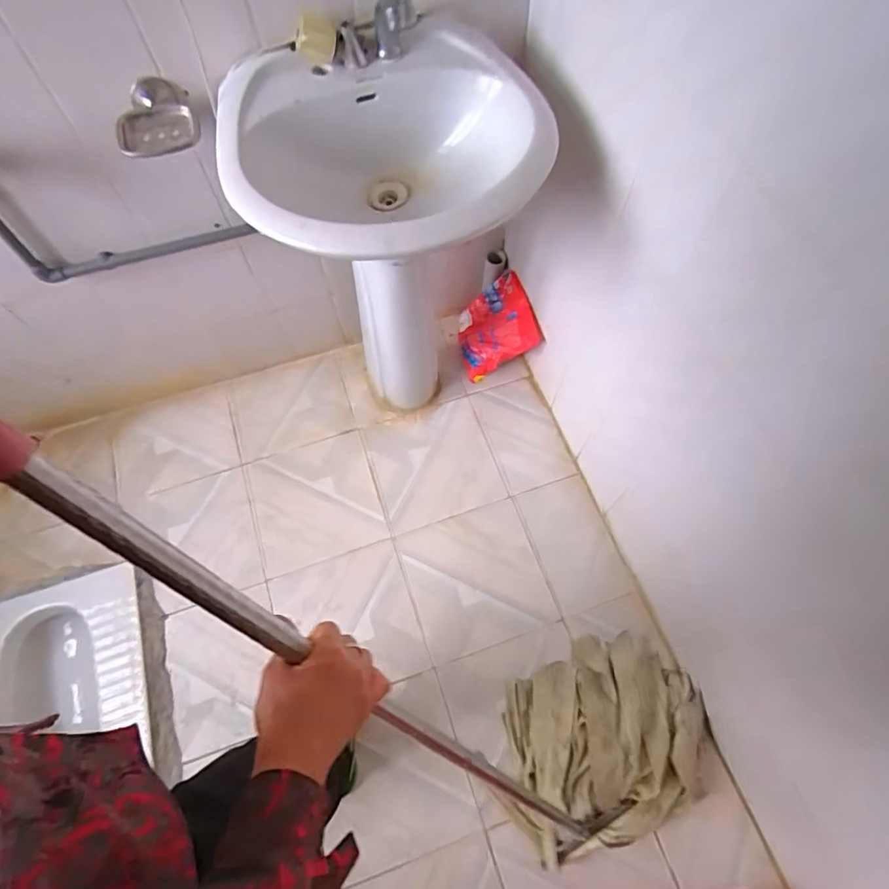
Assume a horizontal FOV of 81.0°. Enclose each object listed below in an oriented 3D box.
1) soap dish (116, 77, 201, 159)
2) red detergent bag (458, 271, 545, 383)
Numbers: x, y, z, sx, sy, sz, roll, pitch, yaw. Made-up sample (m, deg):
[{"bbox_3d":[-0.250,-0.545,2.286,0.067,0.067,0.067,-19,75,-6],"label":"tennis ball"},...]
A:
[{"bbox_3d":[-0.427,-0.488,0.777,0.111,0.050,0.112,-15,62,-10],"label":"soap dish"},{"bbox_3d":[0.133,-0.304,1.340,0.234,0.056,0.209,-26,70,37],"label":"red detergent bag"}]

